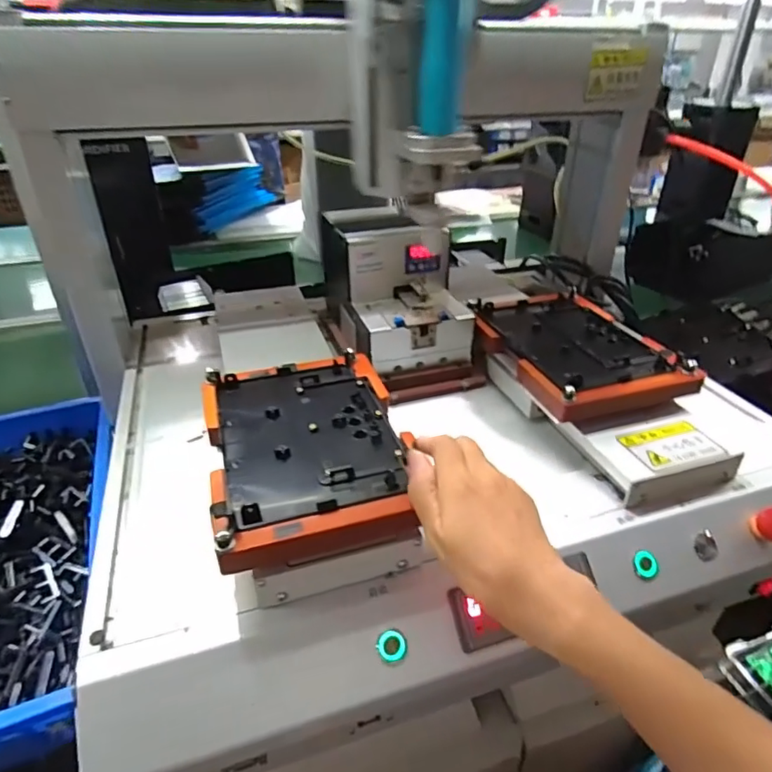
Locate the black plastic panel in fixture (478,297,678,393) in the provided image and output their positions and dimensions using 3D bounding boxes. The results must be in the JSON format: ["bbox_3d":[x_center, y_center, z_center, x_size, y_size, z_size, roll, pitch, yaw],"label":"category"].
[{"bbox_3d":[0.196,-0.054,0.580,0.147,0.025,0.198,-12,34,-19],"label":"black plastic panel in fixture"}]

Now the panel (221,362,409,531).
[{"bbox_3d":[-0.064,0.036,0.434,0.133,0.014,0.182,-10,34,-16],"label":"panel"}]

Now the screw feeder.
[{"bbox_3d":[0.011,-0.103,0.621,0.146,0.161,0.184,-11,34,-17],"label":"screw feeder"}]

